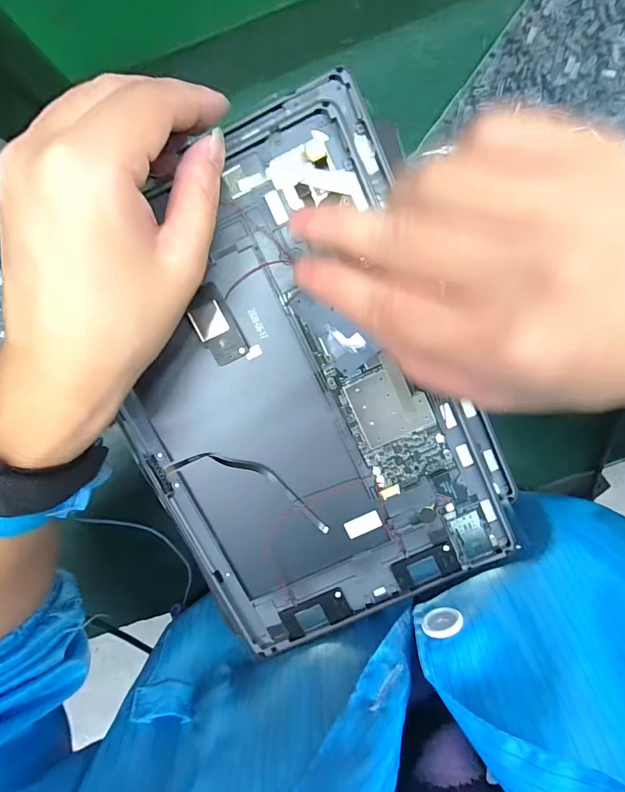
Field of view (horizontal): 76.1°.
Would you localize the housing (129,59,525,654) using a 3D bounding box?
[{"bbox_3d":[-0.008,0.000,0.220,0.179,0.019,0.266,-24,99,2],"label":"housing"}]

